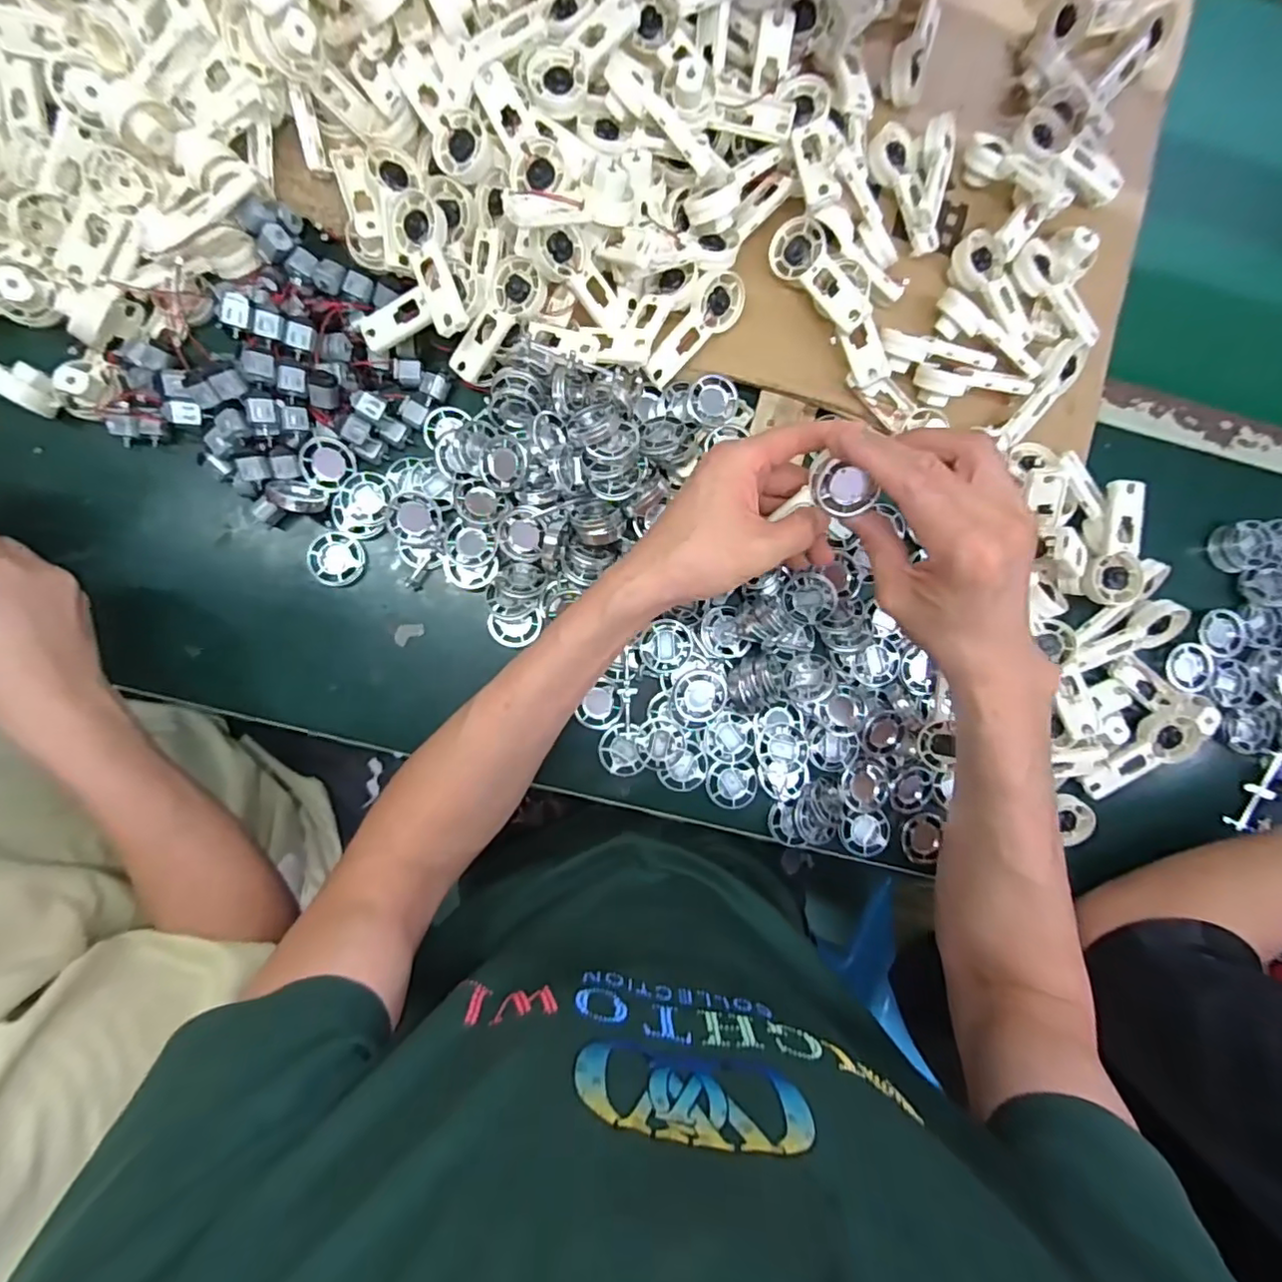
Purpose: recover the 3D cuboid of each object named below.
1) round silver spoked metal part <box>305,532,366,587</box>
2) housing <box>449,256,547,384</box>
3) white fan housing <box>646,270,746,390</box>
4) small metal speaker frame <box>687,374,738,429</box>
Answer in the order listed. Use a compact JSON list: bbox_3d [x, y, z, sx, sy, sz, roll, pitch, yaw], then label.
[{"bbox_3d":[-0.233,-0.062,0.453,0.040,0.010,0.040,0,87,-3],"label":"round silver spoked metal part"},{"bbox_3d":[-0.107,-0.236,0.437,0.039,0.013,0.092,38,102,-1],"label":"housing"},{"bbox_3d":[0.040,-0.234,0.446,0.092,0.012,0.039,-42,129,9],"label":"white fan housing"},{"bbox_3d":[0.056,-0.187,0.462,0.037,0.006,0.037,6,87,-3],"label":"small metal speaker frame"}]

